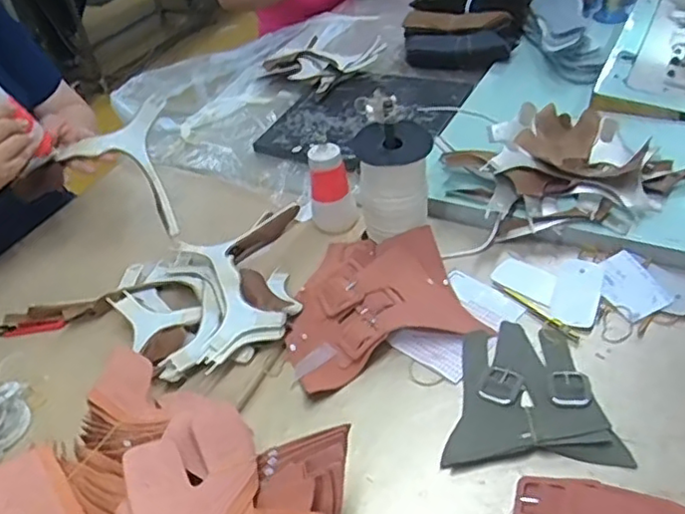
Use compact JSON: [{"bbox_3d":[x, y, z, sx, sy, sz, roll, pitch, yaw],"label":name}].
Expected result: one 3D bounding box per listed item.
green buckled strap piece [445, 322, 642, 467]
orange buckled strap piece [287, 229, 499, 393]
[{"bbox_3d":[0.197,0.143,0.688,0.167,0.020,0.174,-2,41,8],"label":"green buckled strap piece"},{"bbox_3d":[0.032,0.046,0.798,0.222,0.030,0.207,-16,41,-8],"label":"orange buckled strap piece"}]

